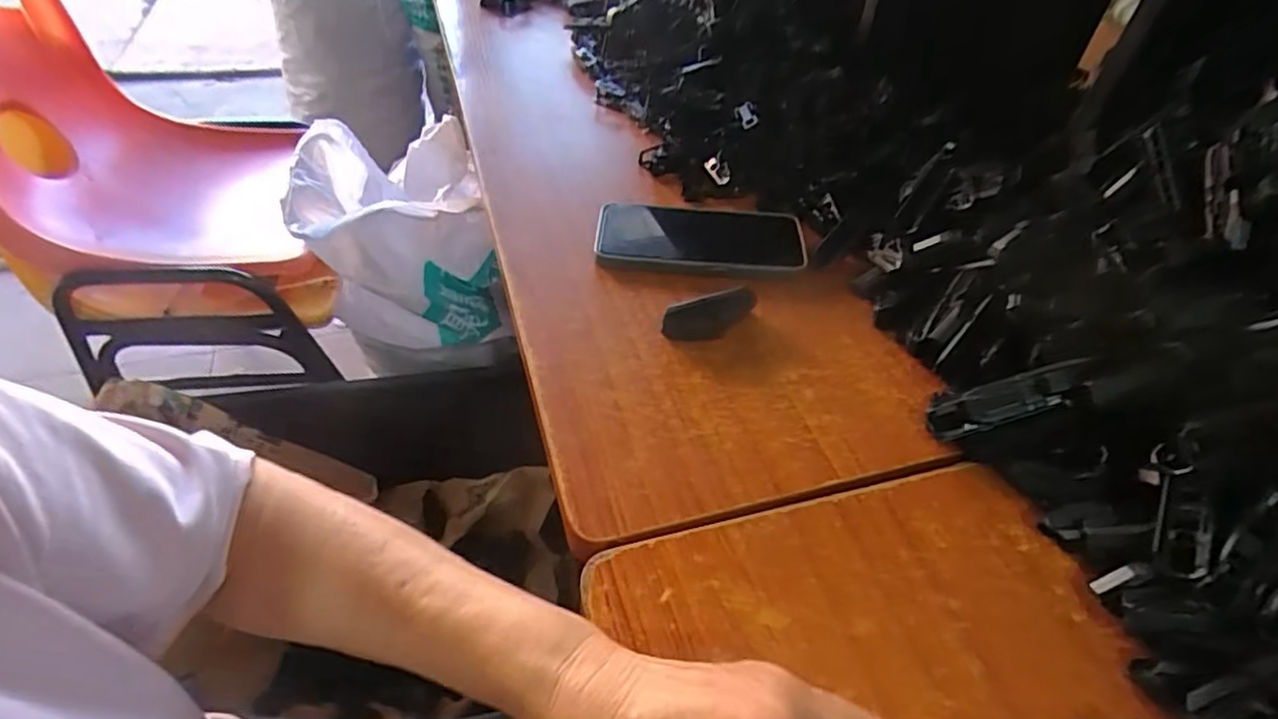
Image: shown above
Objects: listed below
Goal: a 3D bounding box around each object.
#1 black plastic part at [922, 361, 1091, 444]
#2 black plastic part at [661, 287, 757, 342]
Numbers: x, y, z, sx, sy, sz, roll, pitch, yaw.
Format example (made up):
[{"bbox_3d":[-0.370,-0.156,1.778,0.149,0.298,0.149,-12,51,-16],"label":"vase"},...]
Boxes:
[{"bbox_3d":[0.216,0.024,0.388,0.089,0.019,0.018,-24,42,23],"label":"black plastic part"},{"bbox_3d":[0.051,-0.031,0.466,0.075,0.017,0.027,-19,51,-21],"label":"black plastic part"}]

